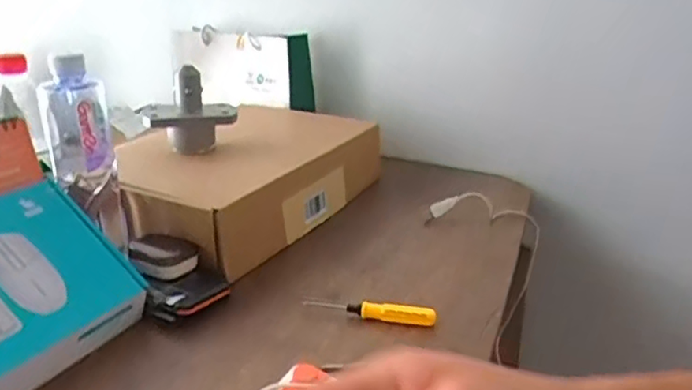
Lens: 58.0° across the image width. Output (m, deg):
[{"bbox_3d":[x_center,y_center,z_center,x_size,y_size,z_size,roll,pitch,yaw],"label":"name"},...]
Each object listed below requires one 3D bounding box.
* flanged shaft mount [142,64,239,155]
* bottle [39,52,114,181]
[{"bbox_3d":[-0.194,-0.104,0.782,0.111,0.100,0.066,-2,22,-6],"label":"flanged shaft mount"},{"bbox_3d":[-0.273,-0.075,0.634,0.063,0.121,0.045,-10,24,-24],"label":"bottle"}]

